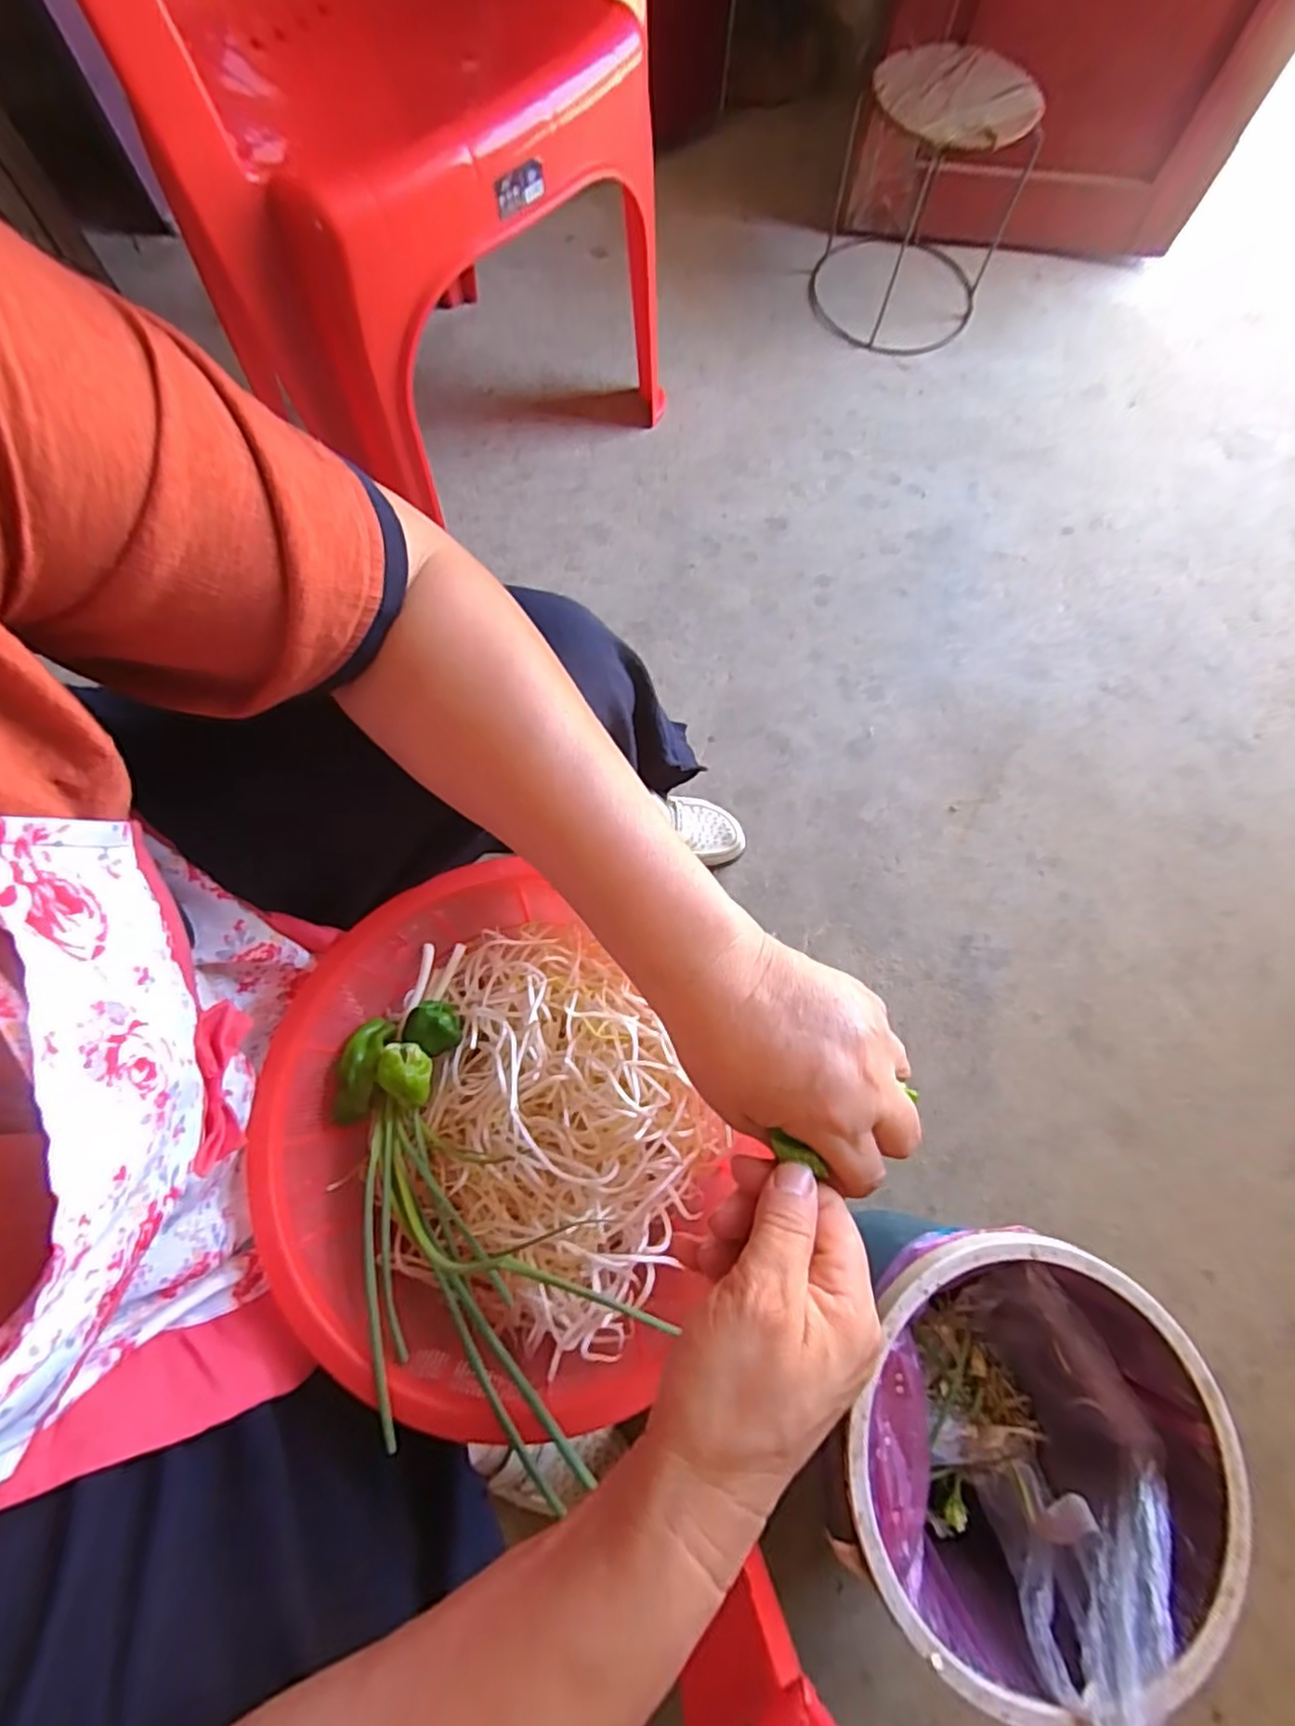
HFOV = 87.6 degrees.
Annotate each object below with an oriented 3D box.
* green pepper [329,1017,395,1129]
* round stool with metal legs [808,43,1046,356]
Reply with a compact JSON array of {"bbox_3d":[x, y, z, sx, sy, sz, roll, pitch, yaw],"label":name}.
[{"bbox_3d":[-0.182,0.132,0.430,0.026,0.018,0.064,5,74,-1],"label":"green pepper"},{"bbox_3d":[0.430,-1.041,1.057,0.290,0.278,0.289,0,72,-2],"label":"round stool with metal legs"}]

